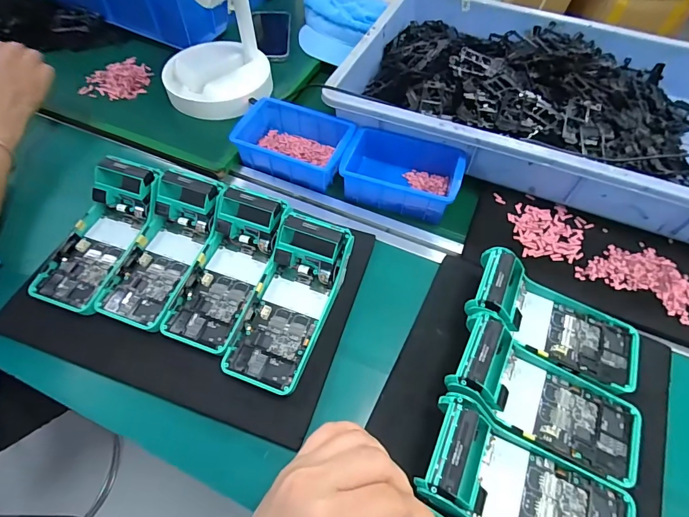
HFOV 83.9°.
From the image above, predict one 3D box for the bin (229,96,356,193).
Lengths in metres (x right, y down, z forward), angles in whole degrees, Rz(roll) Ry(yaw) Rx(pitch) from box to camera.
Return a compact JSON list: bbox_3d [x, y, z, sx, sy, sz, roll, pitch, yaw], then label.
[{"bbox_3d":[-0.063,-0.162,0.529,0.148,0.053,0.111,20,59,11],"label":"bin"}]

